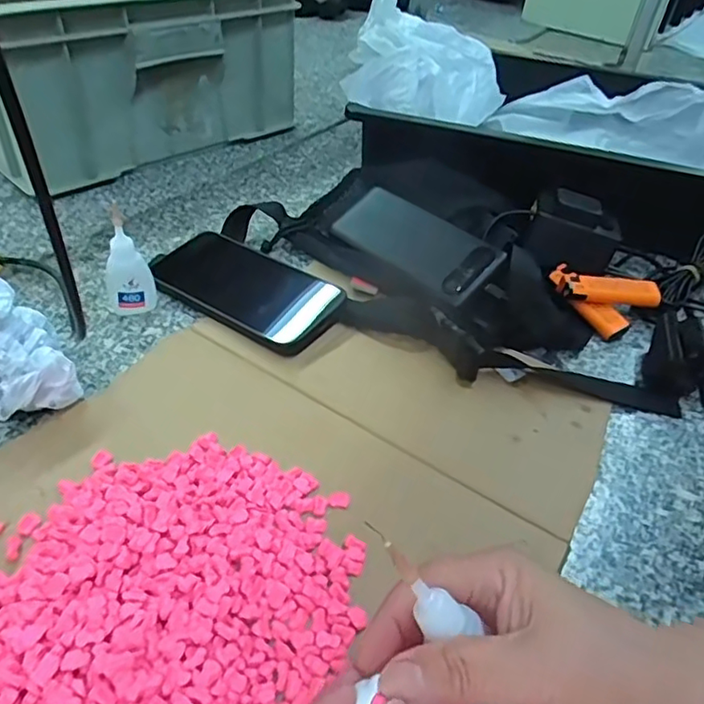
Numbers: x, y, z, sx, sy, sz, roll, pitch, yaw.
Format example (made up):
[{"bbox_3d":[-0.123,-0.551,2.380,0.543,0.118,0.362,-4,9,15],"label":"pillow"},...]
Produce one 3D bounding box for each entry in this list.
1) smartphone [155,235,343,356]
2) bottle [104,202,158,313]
[{"bbox_3d":[-0.086,-0.055,0.476,0.160,0.014,0.082,27,52,24],"label":"smartphone"},{"bbox_3d":[-0.171,-0.067,0.443,0.035,0.083,0.017,-14,44,-20],"label":"bottle"}]

